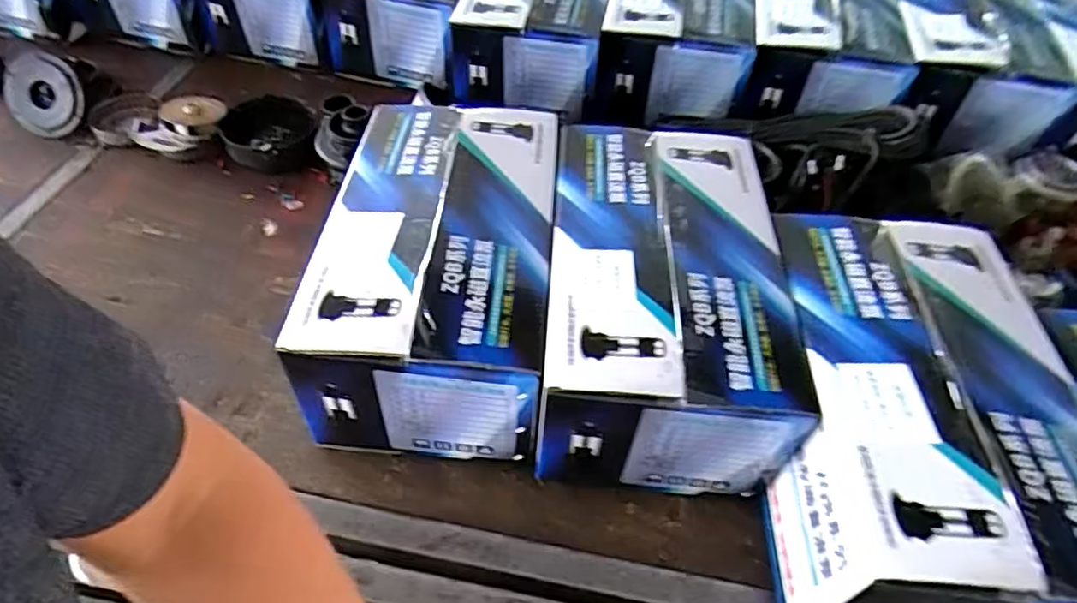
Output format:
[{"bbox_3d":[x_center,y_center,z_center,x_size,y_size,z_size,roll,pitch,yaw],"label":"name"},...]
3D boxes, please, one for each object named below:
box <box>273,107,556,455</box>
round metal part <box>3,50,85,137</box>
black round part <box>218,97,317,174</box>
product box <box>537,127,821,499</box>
[{"bbox_3d":[-0.109,-0.042,0.727,0.238,0.178,0.397,8,52,-2],"label":"box"},{"bbox_3d":[-0.761,-0.317,0.967,0.126,0.119,0.025,13,11,2],"label":"round metal part"},{"bbox_3d":[-0.424,-0.261,0.993,0.148,0.057,0.142,-8,54,-14],"label":"black round part"},{"bbox_3d":[0.128,-0.015,0.712,0.239,0.163,0.408,8,52,-2],"label":"product box"}]

